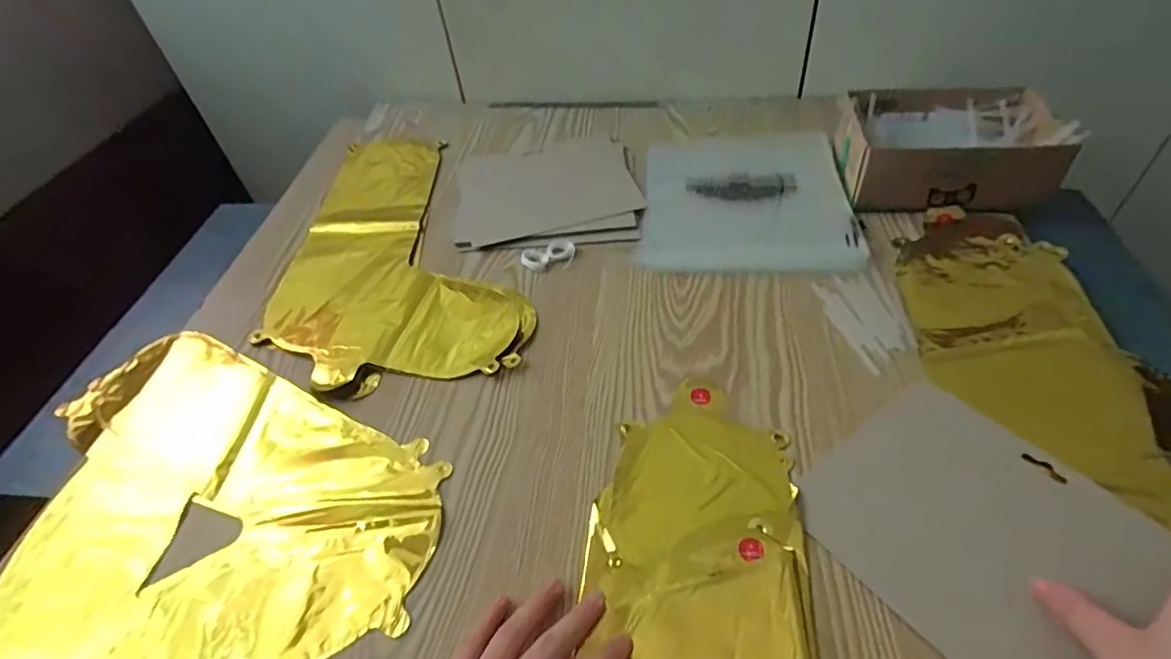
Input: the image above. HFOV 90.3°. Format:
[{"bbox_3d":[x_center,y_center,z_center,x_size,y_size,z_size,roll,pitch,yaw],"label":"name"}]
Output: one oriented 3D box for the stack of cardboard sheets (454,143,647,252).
[{"bbox_3d":[-0.044,-0.156,0.657,0.199,0.009,0.190,-8,47,0],"label":"stack of cardboard sheets"}]

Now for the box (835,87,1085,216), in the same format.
[{"bbox_3d":[0.361,-0.189,0.598,0.193,0.064,0.148,4,48,11],"label":"box"}]

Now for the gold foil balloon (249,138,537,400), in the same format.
[{"bbox_3d":[-0.204,-0.094,0.617,0.233,0.011,0.408,-14,47,-6],"label":"gold foil balloon"}]

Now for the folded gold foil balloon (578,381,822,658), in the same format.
[{"bbox_3d":[0.070,0.148,0.364,0.134,0.013,0.264,3,48,10],"label":"folded gold foil balloon"}]

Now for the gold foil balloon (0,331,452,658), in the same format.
[{"bbox_3d":[-0.299,0.120,0.435,0.318,0.019,0.344,-26,50,-16],"label":"gold foil balloon"}]

